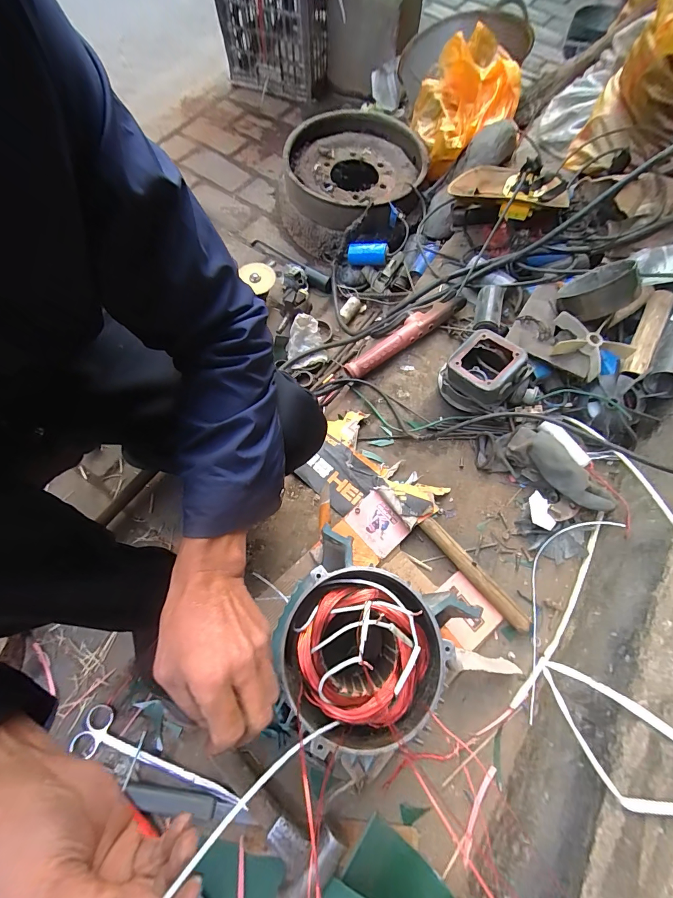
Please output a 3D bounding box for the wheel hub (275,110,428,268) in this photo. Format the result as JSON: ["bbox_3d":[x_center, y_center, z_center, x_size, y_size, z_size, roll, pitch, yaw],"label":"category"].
[{"bbox_3d":[0.031,-0.786,1.090,0.408,0.174,0.408,1,68,-2],"label":"wheel hub"}]

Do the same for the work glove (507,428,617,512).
[{"bbox_3d":[0.373,0.038,0.611,0.185,0.067,0.062,43,72,14],"label":"work glove"}]

